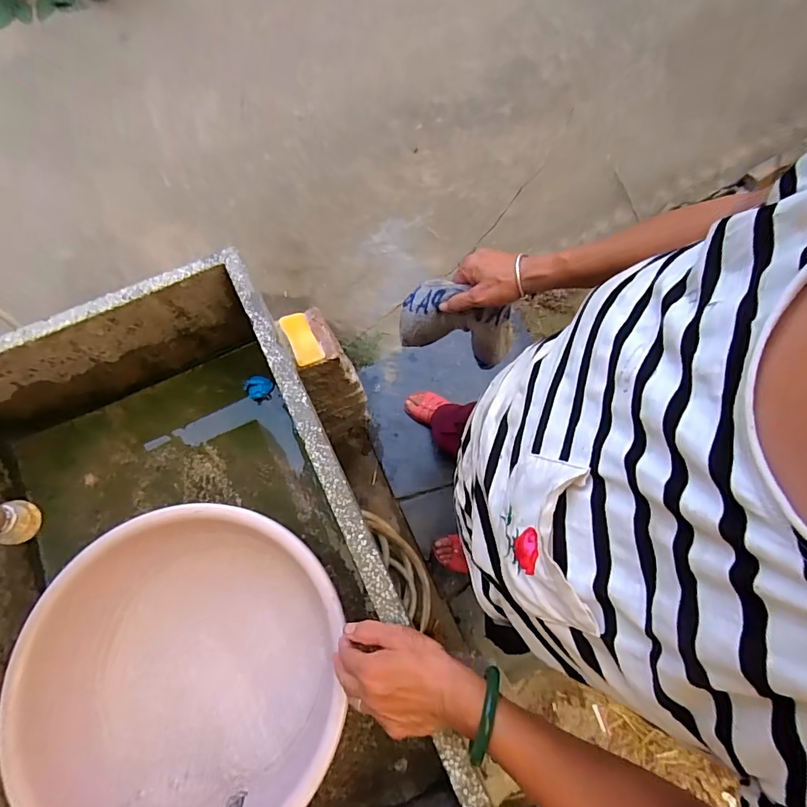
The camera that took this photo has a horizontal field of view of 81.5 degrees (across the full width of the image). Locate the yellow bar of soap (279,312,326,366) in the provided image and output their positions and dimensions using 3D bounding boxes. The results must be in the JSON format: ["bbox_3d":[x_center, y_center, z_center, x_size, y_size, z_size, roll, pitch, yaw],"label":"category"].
[{"bbox_3d":[-0.189,-0.122,0.867,0.048,0.025,0.104,-25,73,-9],"label":"yellow bar of soap"}]

